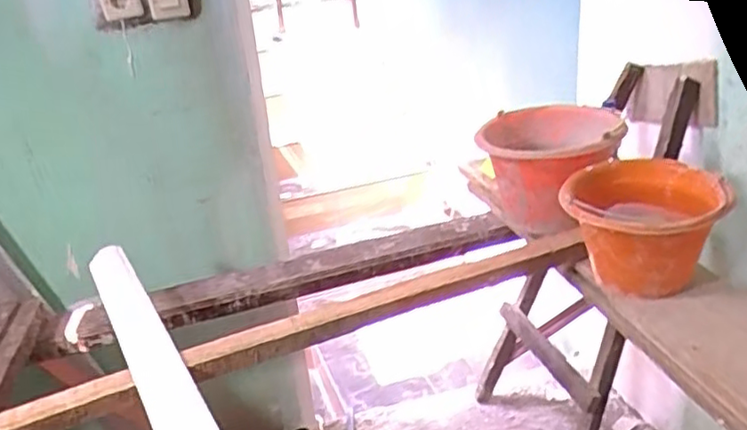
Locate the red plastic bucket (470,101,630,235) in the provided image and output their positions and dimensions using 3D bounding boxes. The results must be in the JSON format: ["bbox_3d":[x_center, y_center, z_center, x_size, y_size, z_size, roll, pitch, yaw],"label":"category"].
[{"bbox_3d":[0.351,-0.089,1.315,0.270,0.193,0.291,15,30,40],"label":"red plastic bucket"}]

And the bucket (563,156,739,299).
[{"bbox_3d":[0.444,0.029,1.081,0.243,0.166,0.236,-5,23,2],"label":"bucket"}]

